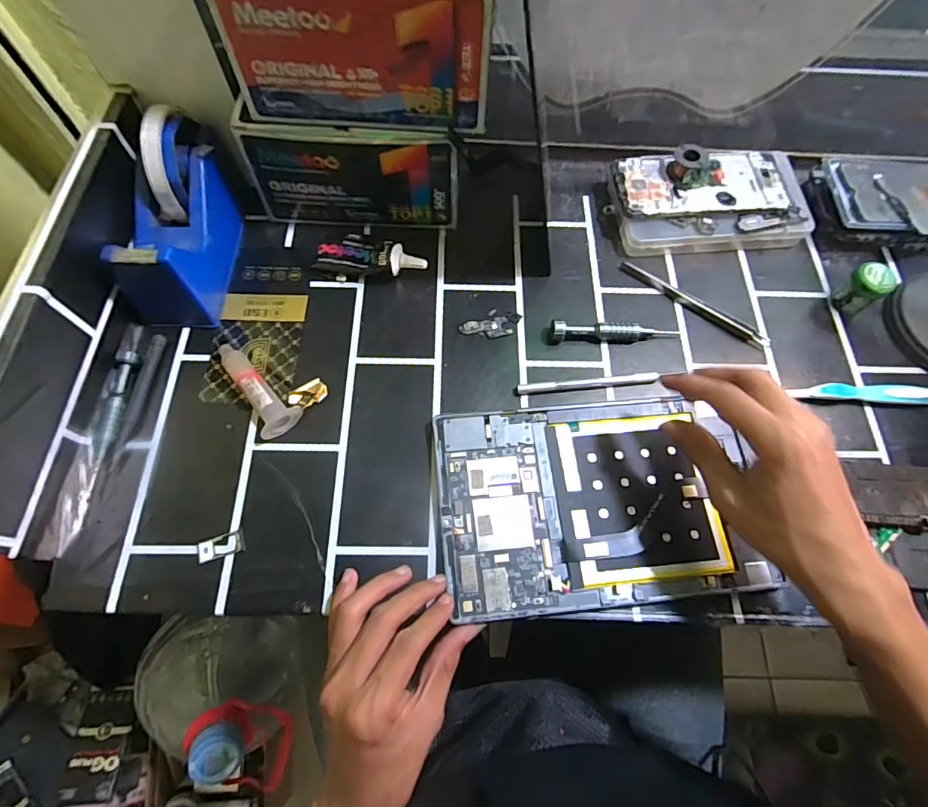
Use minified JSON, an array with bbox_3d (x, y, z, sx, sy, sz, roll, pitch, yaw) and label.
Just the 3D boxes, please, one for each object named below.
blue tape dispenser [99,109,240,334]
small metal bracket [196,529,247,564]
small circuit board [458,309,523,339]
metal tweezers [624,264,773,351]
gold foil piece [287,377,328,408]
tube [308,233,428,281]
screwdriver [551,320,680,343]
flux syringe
[{"bbox_3d":[-0.234,-0.150,0.391,0.061,0.102,0.149,3,67,-1],"label":"blue tape dispenser"},{"bbox_3d":[-0.169,0.099,0.335,0.030,0.004,0.015,-19,69,-10],"label":"small metal bracket"},{"bbox_3d":[0.022,-0.068,0.416,0.052,0.005,0.028,-1,65,-1],"label":"small circuit board"},{"bbox_3d":[0.201,-0.087,0.424,0.139,0.005,0.013,35,70,12],"label":"metal tweezers"},{"bbox_3d":[-0.123,-0.008,0.379,0.030,0.007,0.019,-35,72,-16],"label":"gold foil piece"},{"bbox_3d":[-0.084,-0.132,0.428,0.099,0.025,0.042,1,67,-2],"label":"tube"},{"bbox_3d":[0.127,-0.059,0.404,0.109,0.018,0.013,1,67,-2],"label":"screwdriver"},{"bbox_3d":[-0.162,-0.014,0.376,0.030,0.019,0.089,-36,73,-16],"label":"flux syringe"}]

